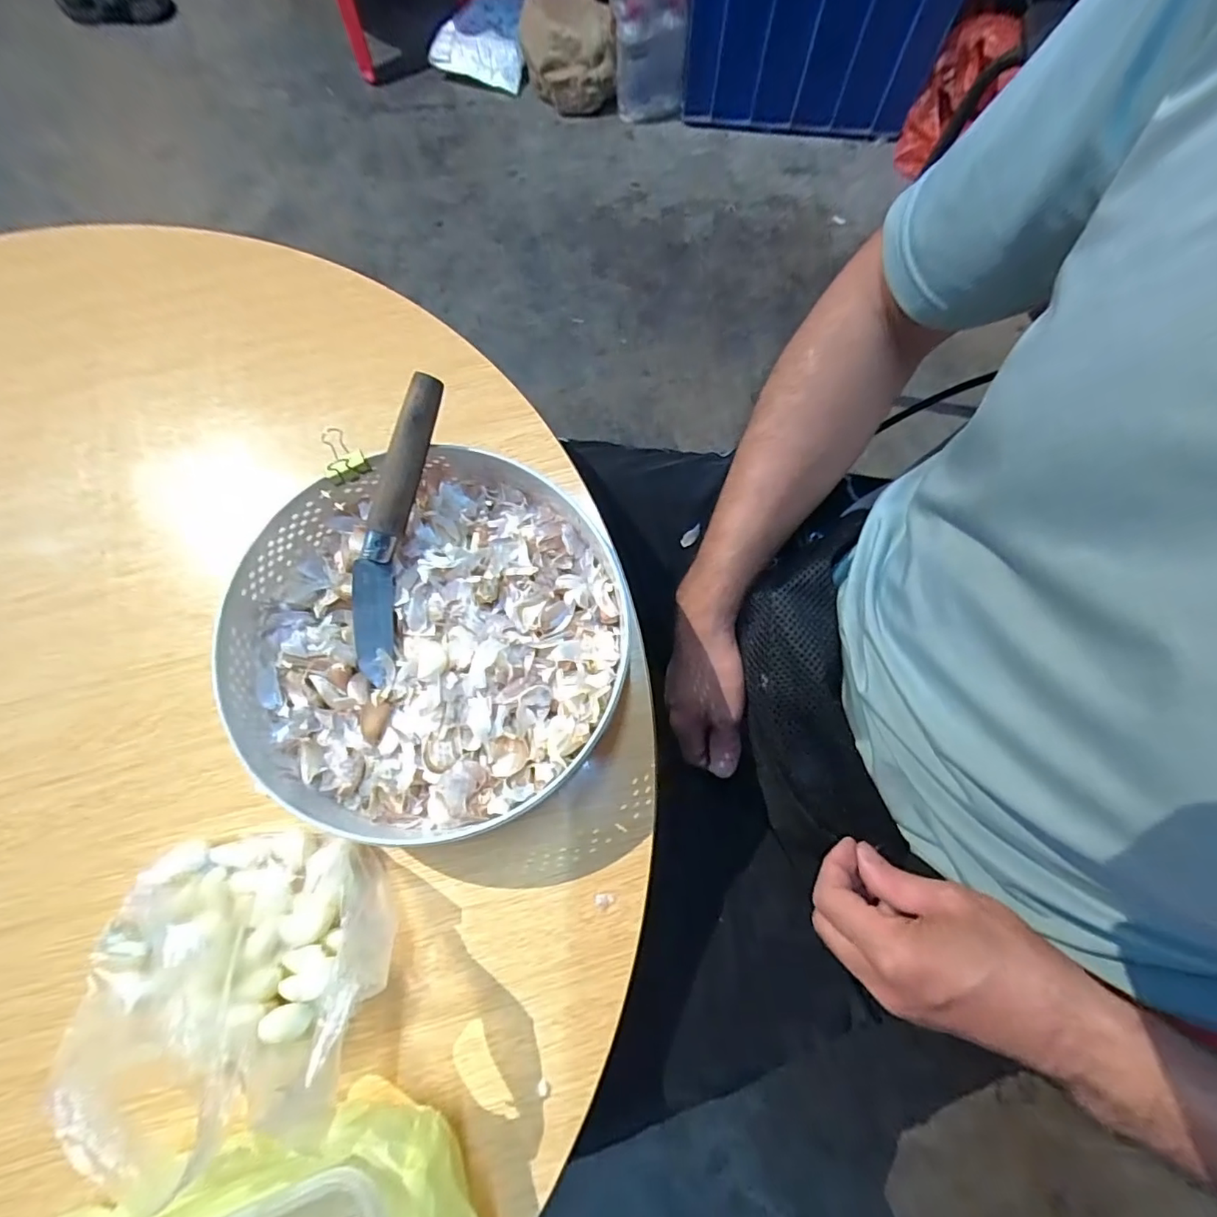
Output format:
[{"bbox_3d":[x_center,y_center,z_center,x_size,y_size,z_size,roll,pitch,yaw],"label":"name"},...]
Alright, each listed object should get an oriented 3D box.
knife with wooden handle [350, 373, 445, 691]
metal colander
[{"bbox_3d":[-0.133,-0.046,0.329,0.036,0.018,0.185,18,104,4],"label":"knife with wooden handle"},{"bbox_3d":[-0.108,0.019,0.339,0.231,0.071,0.222,0,77,0],"label":"metal colander"}]

